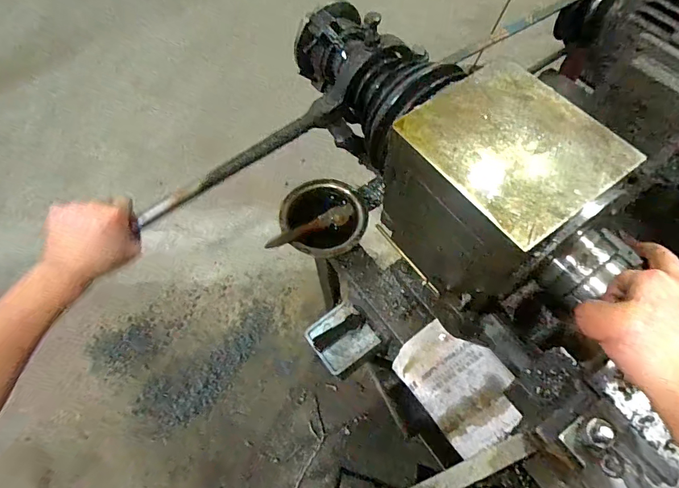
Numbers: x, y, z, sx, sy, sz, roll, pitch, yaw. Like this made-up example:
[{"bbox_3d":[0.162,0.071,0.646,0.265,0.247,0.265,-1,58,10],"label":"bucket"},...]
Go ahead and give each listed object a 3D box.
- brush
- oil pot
[{"bbox_3d":[-0.041,-0.027,0.633,0.152,0.025,0.025,-25,63,-32],"label":"brush"},{"bbox_3d":[-0.021,-0.038,0.654,0.122,0.069,0.131,-1,63,2],"label":"oil pot"}]

